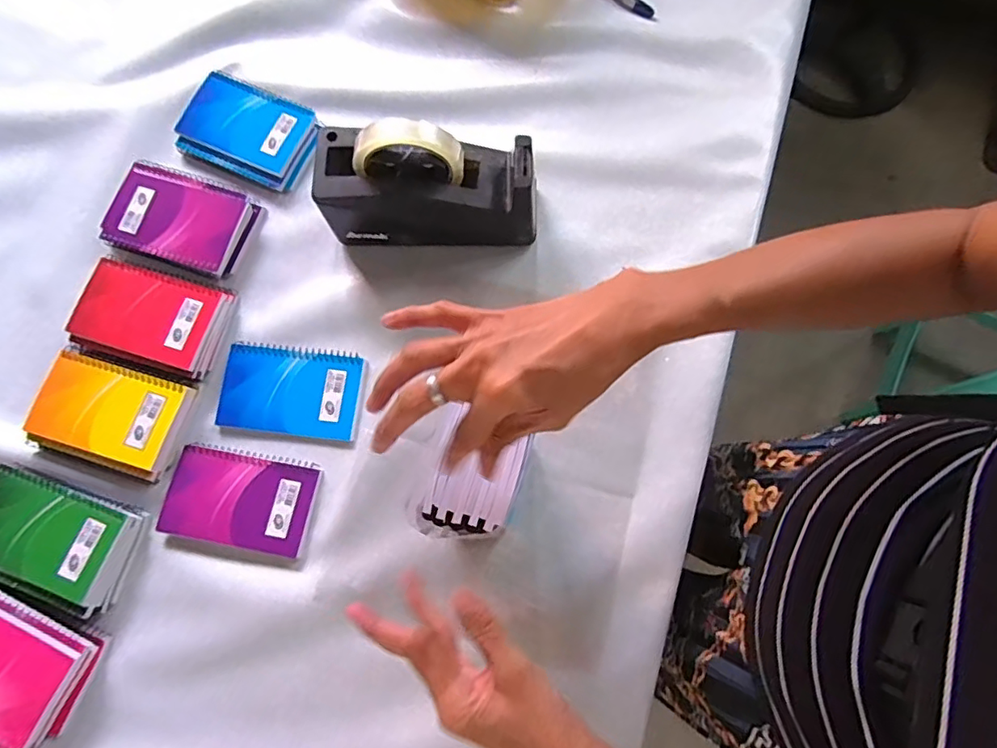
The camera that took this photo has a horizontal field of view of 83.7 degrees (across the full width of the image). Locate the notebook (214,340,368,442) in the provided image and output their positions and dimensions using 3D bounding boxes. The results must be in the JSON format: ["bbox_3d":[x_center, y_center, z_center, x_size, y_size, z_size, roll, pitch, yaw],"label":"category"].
[{"bbox_3d":[-0.198,0.014,0.533,0.134,0.006,0.085,7,76,3],"label":"notebook"}]

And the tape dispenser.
[{"bbox_3d":[-0.064,-0.178,0.522,0.195,0.119,0.074,2,76,2],"label":"tape dispenser"}]

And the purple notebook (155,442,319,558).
[{"bbox_3d":[-0.233,0.113,0.506,0.128,0.012,0.082,11,77,4],"label":"purple notebook"}]

